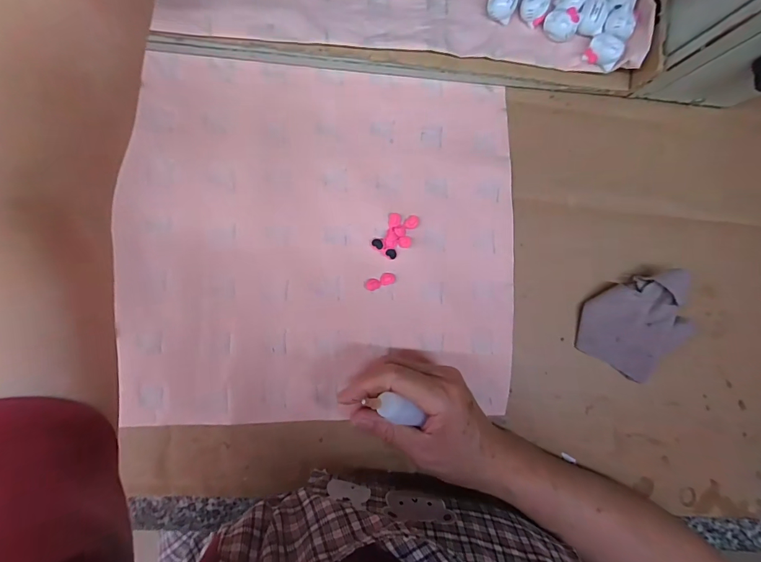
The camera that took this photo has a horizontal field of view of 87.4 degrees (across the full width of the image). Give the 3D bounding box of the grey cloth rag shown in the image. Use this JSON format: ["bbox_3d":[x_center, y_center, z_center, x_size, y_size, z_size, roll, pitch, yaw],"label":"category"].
[{"bbox_3d":[0.223,0.040,0.337,0.092,0.039,0.083,-37,94,-5],"label":"grey cloth rag"}]

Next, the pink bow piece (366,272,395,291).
[{"bbox_3d":[0.000,0.001,0.330,0.024,0.005,0.010,-21,93,-6],"label":"pink bow piece"}]

